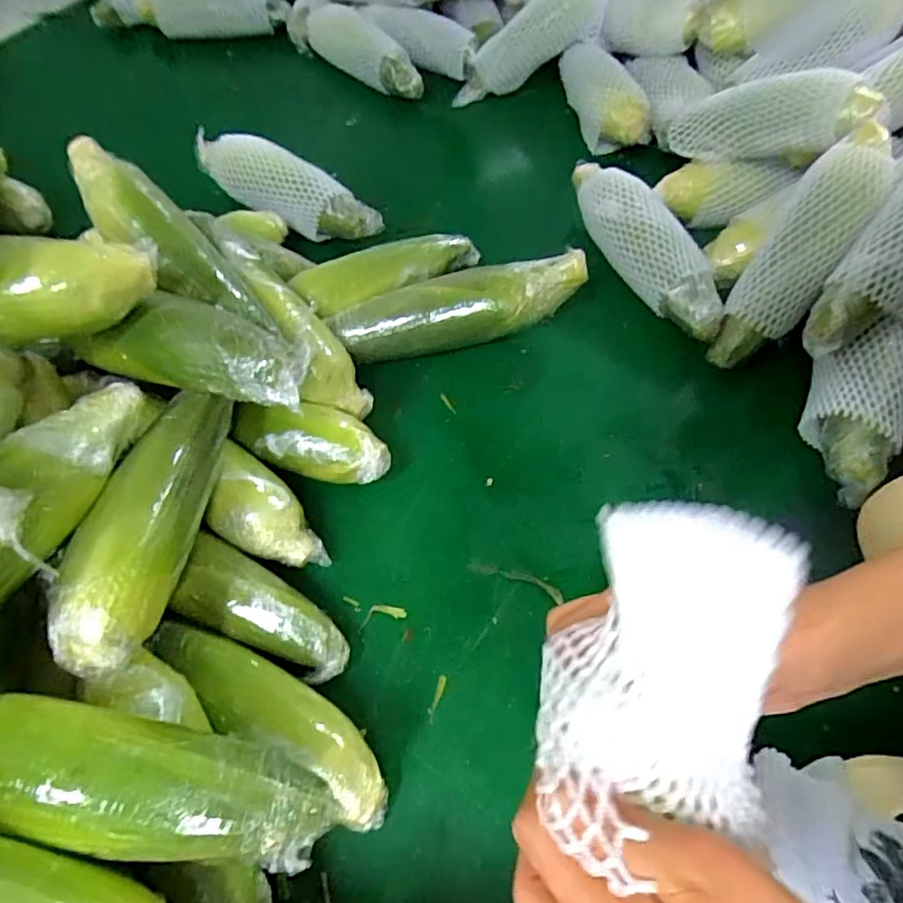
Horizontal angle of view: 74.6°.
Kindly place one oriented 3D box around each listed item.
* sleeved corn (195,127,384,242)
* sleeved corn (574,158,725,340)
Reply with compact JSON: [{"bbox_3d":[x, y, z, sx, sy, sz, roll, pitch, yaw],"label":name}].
[{"bbox_3d":[-0.205,-0.315,0.693,0.267,0.060,0.067,30,65,19],"label":"sleeved corn"},{"bbox_3d":[0.194,-0.210,0.623,0.065,0.078,0.238,-18,60,-8],"label":"sleeved corn"}]

